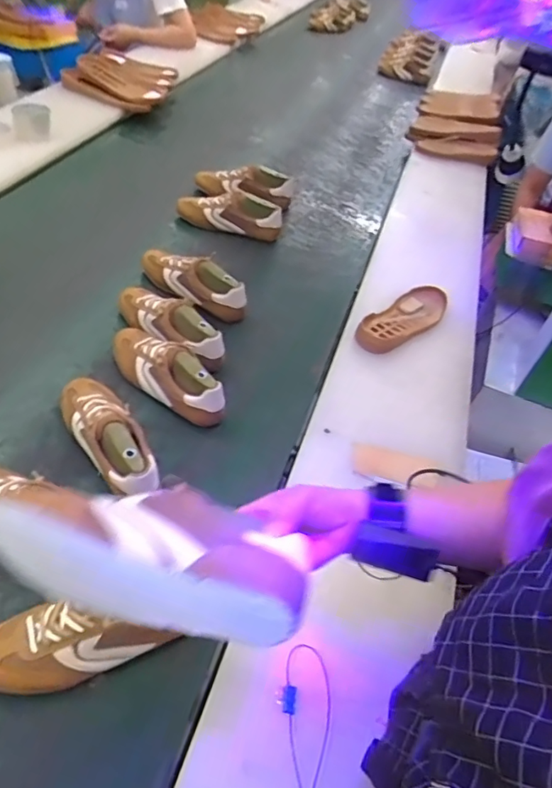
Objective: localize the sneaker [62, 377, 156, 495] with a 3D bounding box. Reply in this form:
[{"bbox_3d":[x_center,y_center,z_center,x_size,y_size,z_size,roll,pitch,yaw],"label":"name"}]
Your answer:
[{"bbox_3d":[-0.247,0.058,0.760,0.084,0.083,0.248,-24,55,-24],"label":"sneaker"}]

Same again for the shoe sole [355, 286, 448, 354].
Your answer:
[{"bbox_3d":[0.249,-0.148,0.999,0.093,0.032,0.244,37,55,25],"label":"shoe sole"}]

